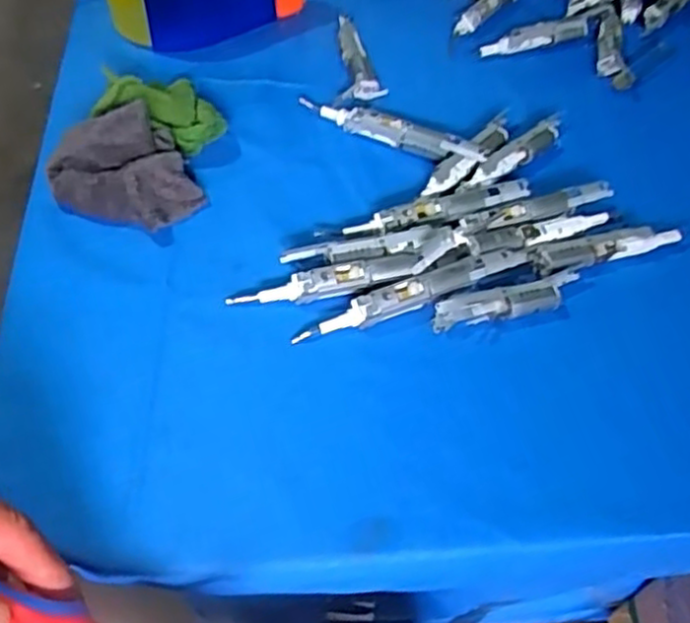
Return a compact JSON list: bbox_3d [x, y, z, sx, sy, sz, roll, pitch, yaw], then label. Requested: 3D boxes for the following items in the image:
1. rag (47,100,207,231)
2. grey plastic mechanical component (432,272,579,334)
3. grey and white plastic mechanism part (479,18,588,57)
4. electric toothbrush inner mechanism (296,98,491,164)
[{"bbox_3d":[-0.149,-0.099,0.487,0.100,0.050,0.070,17,54,7],"label":"rag"},{"bbox_3d":[0.106,-0.007,0.453,0.104,0.016,0.022,-14,56,-15],"label":"grey plastic mechanical component"},{"bbox_3d":[0.167,-0.241,0.631,0.107,0.013,0.021,-16,57,-16],"label":"grey and white plastic mechanism part"},{"bbox_3d":[0.033,-0.137,0.543,0.147,0.018,0.019,24,55,12],"label":"electric toothbrush inner mechanism"}]

